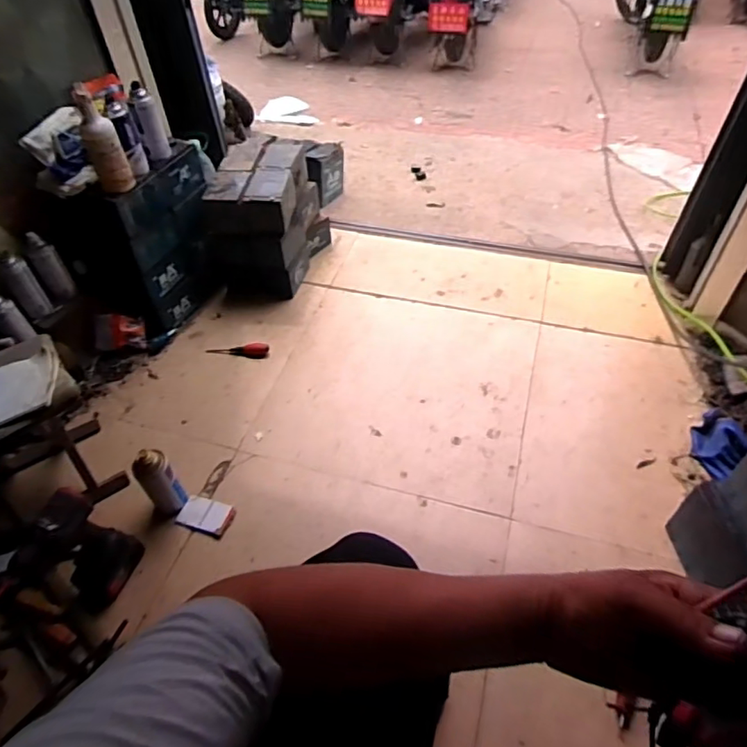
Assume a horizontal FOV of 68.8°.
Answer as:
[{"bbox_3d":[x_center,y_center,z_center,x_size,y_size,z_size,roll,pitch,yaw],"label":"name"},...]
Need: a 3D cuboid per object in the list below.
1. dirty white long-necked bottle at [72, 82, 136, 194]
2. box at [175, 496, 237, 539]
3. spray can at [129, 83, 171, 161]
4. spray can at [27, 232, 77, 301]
[{"bbox_3d":[-0.576,-0.490,1.160,0.072,0.211,0.063,-21,51,-15],"label":"dirty white long-necked bottle"},{"bbox_3d":[-0.341,0.290,1.115,0.105,0.016,0.073,12,50,14],"label":"box"},{"bbox_3d":[-0.524,-0.585,1.278,0.056,0.153,0.063,-17,50,-12],"label":"spray can"},{"bbox_3d":[-0.761,-0.247,1.291,0.059,0.150,0.051,-31,54,-22],"label":"spray can"}]

